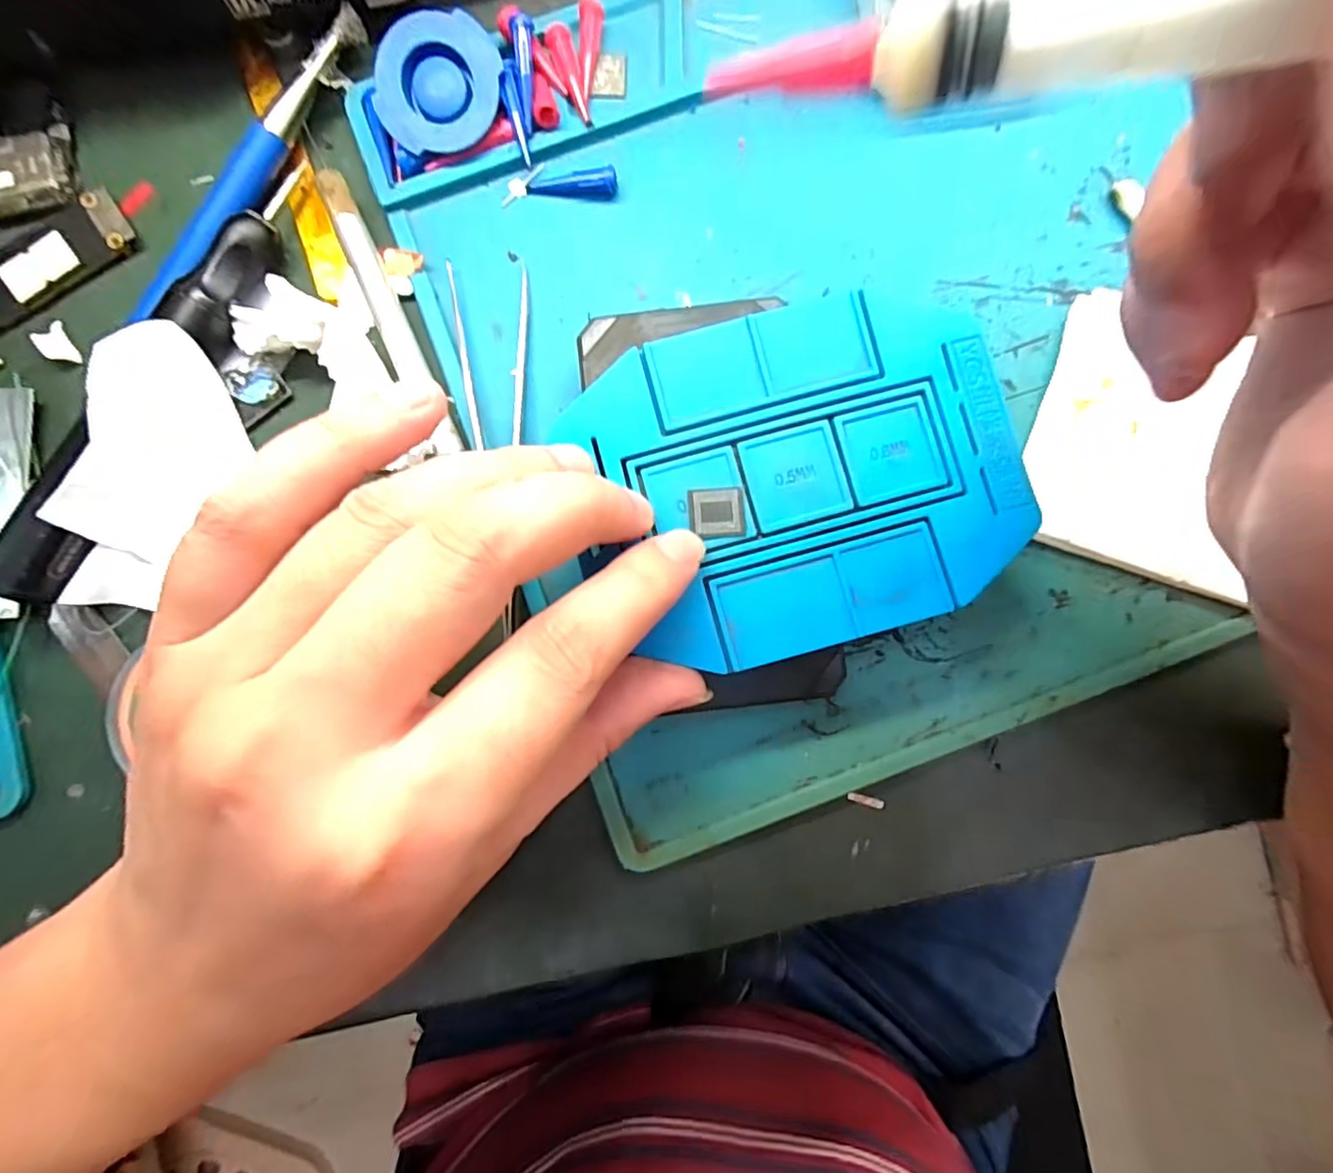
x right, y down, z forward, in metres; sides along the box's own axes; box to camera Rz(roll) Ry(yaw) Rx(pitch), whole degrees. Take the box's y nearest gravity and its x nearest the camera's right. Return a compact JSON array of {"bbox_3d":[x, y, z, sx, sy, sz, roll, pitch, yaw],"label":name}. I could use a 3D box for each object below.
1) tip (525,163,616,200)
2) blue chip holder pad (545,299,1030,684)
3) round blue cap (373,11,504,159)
[{"bbox_3d":[-0.028,-0.121,0.175,0.027,0.006,0.005,-1,86,0],"label":"tip"},{"bbox_3d":[0.037,-0.028,0.150,0.106,0.005,0.084,-15,87,-1],"label":"blue chip holder pad"},{"bbox_3d":[-0.065,-0.144,0.170,0.034,0.008,0.034,5,108,-7],"label":"round blue cap"}]

